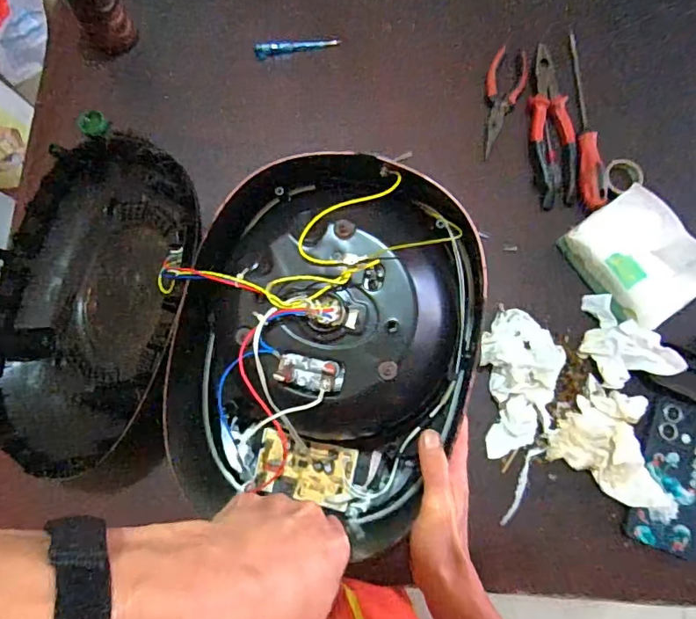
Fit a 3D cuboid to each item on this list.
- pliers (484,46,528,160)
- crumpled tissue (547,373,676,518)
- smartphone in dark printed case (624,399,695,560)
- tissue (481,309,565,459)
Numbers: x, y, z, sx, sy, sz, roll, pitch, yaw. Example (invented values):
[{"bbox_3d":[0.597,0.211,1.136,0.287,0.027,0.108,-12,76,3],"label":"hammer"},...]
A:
[{"bbox_3d":[0.194,-0.264,0.631,0.046,0.013,0.146,16,80,2],"label":"pliers"},{"bbox_3d":[0.305,0.149,0.537,0.148,0.025,0.106,31,81,5],"label":"crumpled tissue"},{"bbox_3d":[0.359,0.182,0.544,0.078,0.009,0.159,14,80,2],"label":"smartphone in dark printed case"},{"bbox_3d":[0.199,0.082,0.562,0.090,0.034,0.160,0,80,0],"label":"tissue"}]

